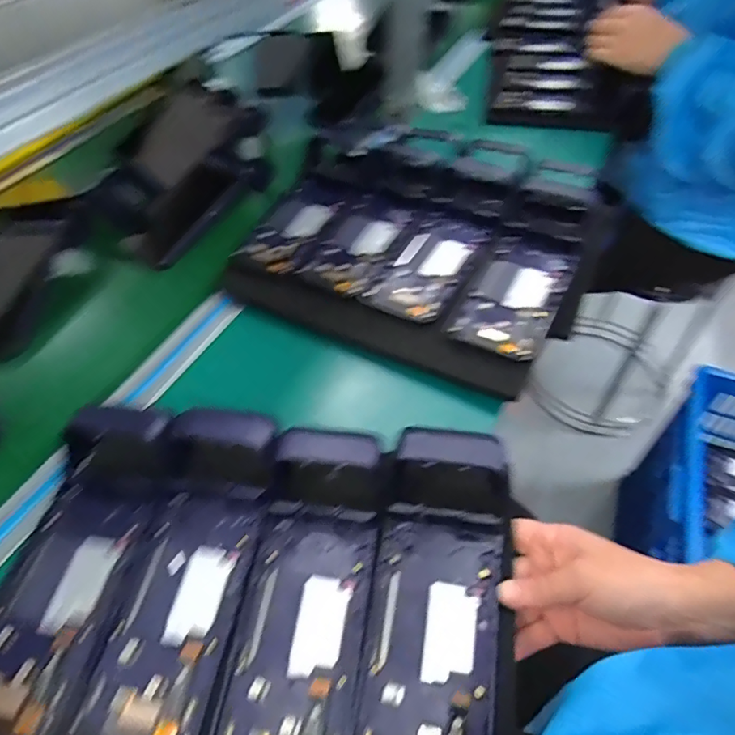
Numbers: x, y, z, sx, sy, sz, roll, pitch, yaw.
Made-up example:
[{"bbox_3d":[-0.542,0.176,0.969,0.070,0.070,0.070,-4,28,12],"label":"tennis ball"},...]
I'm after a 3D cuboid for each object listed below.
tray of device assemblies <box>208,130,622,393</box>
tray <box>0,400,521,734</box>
[{"bbox_3d":[0.067,-0.163,0.576,0.357,0.053,0.359,21,56,19],"label":"tray of device assemblies"},{"bbox_3d":[-0.077,0.142,0.339,0.335,0.049,0.233,7,53,9],"label":"tray"}]

